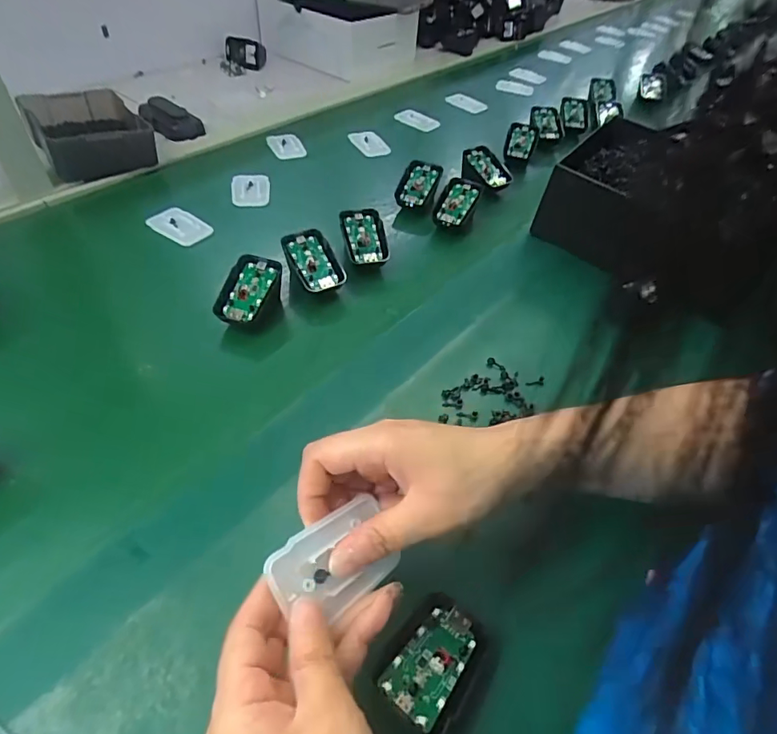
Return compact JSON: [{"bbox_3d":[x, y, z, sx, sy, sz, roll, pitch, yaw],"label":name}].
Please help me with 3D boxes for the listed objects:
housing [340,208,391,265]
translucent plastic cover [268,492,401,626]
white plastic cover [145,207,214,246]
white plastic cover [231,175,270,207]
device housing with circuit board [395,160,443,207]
[{"bbox_3d":[-0.025,-0.137,0.518,0.043,0.013,0.072,-14,72,-3],"label":"housing"},{"bbox_3d":[-0.025,0.098,0.245,0.066,0.010,0.044,-25,85,-35],"label":"translucent plastic cover"},{"bbox_3d":[-0.230,-0.155,0.542,0.062,0.009,0.043,31,56,14],"label":"white plastic cover"},{"bbox_3d":[-0.169,-0.218,0.601,0.046,0.008,0.064,-9,54,-9],"label":"white plastic cover"},{"bbox_3d":[0.037,-0.225,0.605,0.043,0.009,0.073,19,72,2],"label":"device housing with circuit board"}]

